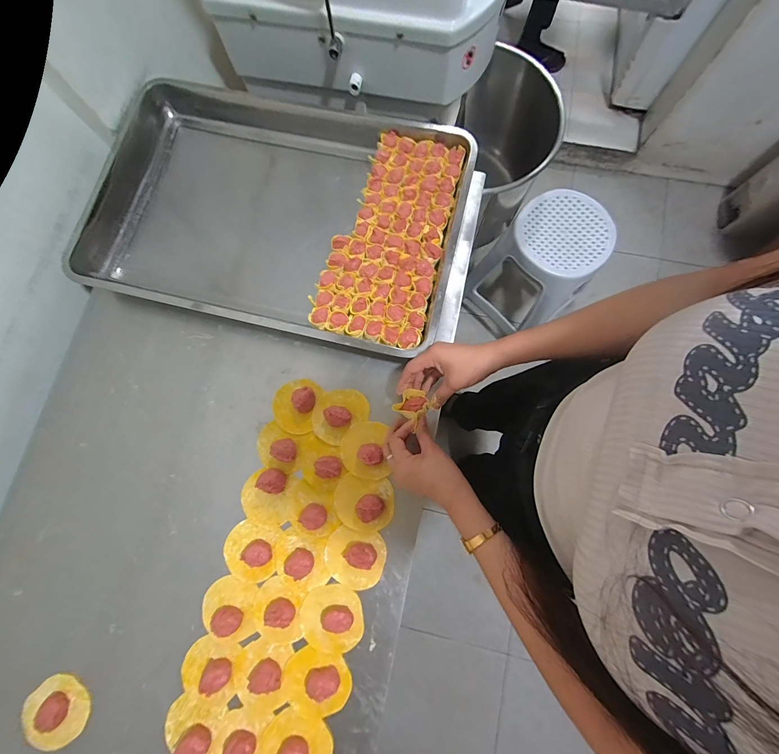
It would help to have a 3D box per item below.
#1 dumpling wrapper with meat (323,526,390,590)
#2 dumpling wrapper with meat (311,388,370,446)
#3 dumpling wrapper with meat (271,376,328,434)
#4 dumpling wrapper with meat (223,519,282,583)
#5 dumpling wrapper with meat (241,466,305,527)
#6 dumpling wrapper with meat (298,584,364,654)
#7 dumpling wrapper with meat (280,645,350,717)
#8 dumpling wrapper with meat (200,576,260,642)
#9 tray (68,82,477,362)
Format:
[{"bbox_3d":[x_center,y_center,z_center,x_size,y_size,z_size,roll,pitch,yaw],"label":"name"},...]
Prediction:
[{"bbox_3d":[-0.048,0.249,0.446,0.083,0.024,0.074,10,77,3],"label":"dumpling wrapper with meat"},{"bbox_3d":[-0.077,0.052,0.487,0.087,0.024,0.070,-39,80,-8],"label":"dumpling wrapper with meat"},{"bbox_3d":[-0.144,0.040,0.497,0.068,0.021,0.083,17,78,4],"label":"dumpling wrapper with meat"},{"bbox_3d":[-0.194,0.241,0.450,0.070,0.021,0.077,7,77,2],"label":"dumpling wrapper with meat"},{"bbox_3d":[-0.171,0.172,0.467,0.090,0.024,0.073,18,78,4],"label":"dumpling wrapper with meat"},{"bbox_3d":[-0.079,0.323,0.432,0.081,0.023,0.080,0,77,0],"label":"dumpling wrapper with meat"},{"bbox_3d":[-0.094,0.393,0.419,0.086,0.020,0.068,18,78,4],"label":"dumpling wrapper with meat"},{"bbox_3d":[-0.217,0.314,0.443,0.079,0.020,0.069,16,78,4],"label":"dumpling wrapper with meat"},{"bbox_3d":[-0.201,-0.275,0.547,0.632,0.059,0.396,15,78,4],"label":"tray"}]

